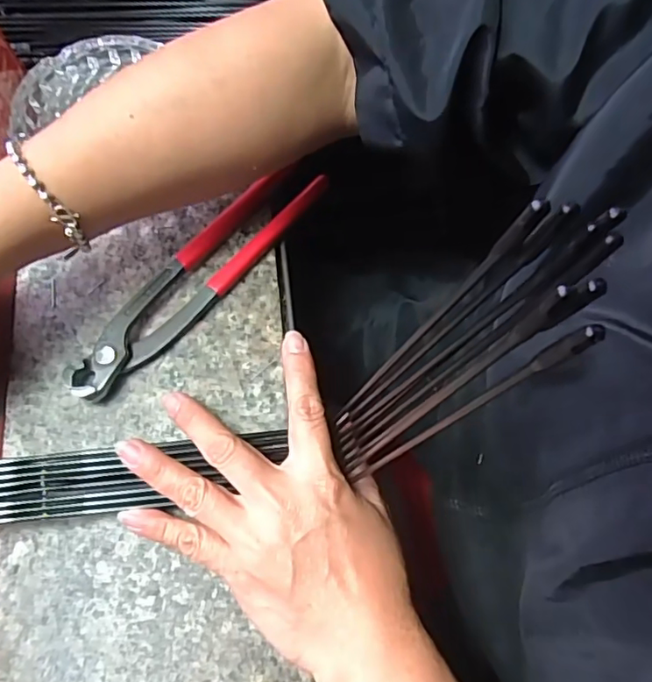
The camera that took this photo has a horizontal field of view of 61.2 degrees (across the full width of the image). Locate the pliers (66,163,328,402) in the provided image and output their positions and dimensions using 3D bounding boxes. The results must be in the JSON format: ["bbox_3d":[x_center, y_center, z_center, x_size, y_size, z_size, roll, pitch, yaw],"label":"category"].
[{"bbox_3d":[-0.075,-0.040,0.332,0.035,0.018,0.190,39,73,12],"label":"pliers"}]

